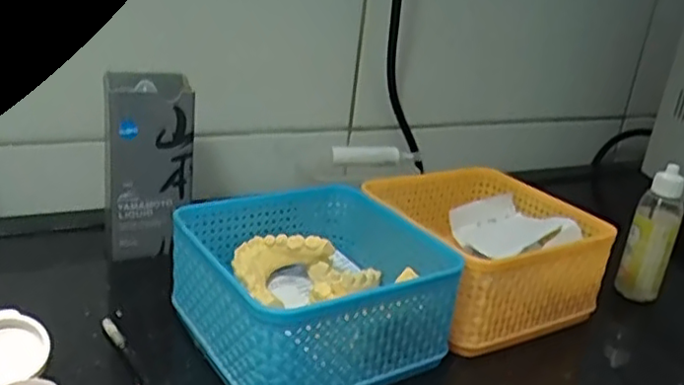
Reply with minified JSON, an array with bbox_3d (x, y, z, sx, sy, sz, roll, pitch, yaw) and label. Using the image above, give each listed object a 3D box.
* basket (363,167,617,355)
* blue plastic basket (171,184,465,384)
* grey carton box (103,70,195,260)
[{"bbox_3d":[0.092,0.039,0.454,0.125,0.067,0.133,-7,26,-31],"label":"basket"},{"bbox_3d":[-0.018,0.053,0.385,0.130,0.063,0.129,-8,27,-33],"label":"blue plastic basket"},{"bbox_3d":[-0.136,-0.021,0.462,0.057,0.118,0.052,-2,24,-21],"label":"grey carton box"}]

